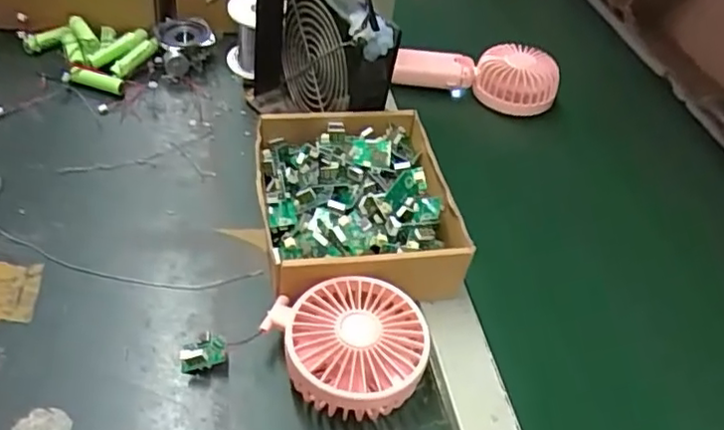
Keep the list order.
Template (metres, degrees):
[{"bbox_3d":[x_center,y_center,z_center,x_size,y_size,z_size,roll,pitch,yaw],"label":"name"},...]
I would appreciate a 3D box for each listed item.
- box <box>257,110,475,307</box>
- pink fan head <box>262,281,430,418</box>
[{"bbox_3d":[-0.007,-0.008,0.493,0.146,0.053,0.170,-2,45,-14],"label":"box"},{"bbox_3d":[-0.008,0.086,0.403,0.091,0.046,0.086,6,44,-6],"label":"pink fan head"}]

